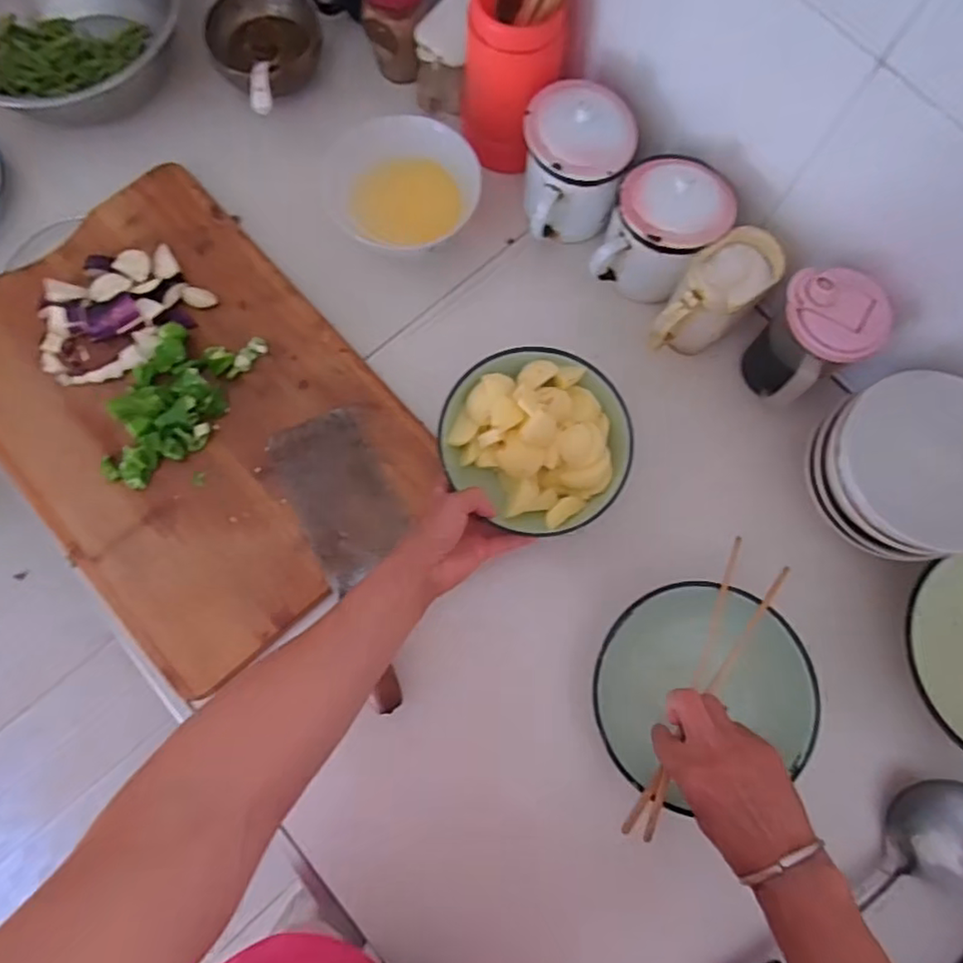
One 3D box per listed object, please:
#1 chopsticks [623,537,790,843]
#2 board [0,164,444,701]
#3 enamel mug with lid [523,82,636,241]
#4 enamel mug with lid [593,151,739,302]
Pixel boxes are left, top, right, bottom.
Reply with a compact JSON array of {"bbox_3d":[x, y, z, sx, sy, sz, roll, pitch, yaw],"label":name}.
[{"bbox_3d":[0.180,0.165,0.496,0.050,0.016,0.247,29,75,6],"label":"chopsticks"},{"bbox_3d":[-0.287,-0.076,0.591,0.319,0.031,0.454,-41,81,-10],"label":"board"},{"bbox_3d":[0.092,-0.308,0.612,0.101,0.108,0.104,0,76,-1],"label":"enamel mug with lid"},{"bbox_3d":[0.179,-0.250,0.600,0.107,0.103,0.107,22,77,4],"label":"enamel mug with lid"}]

